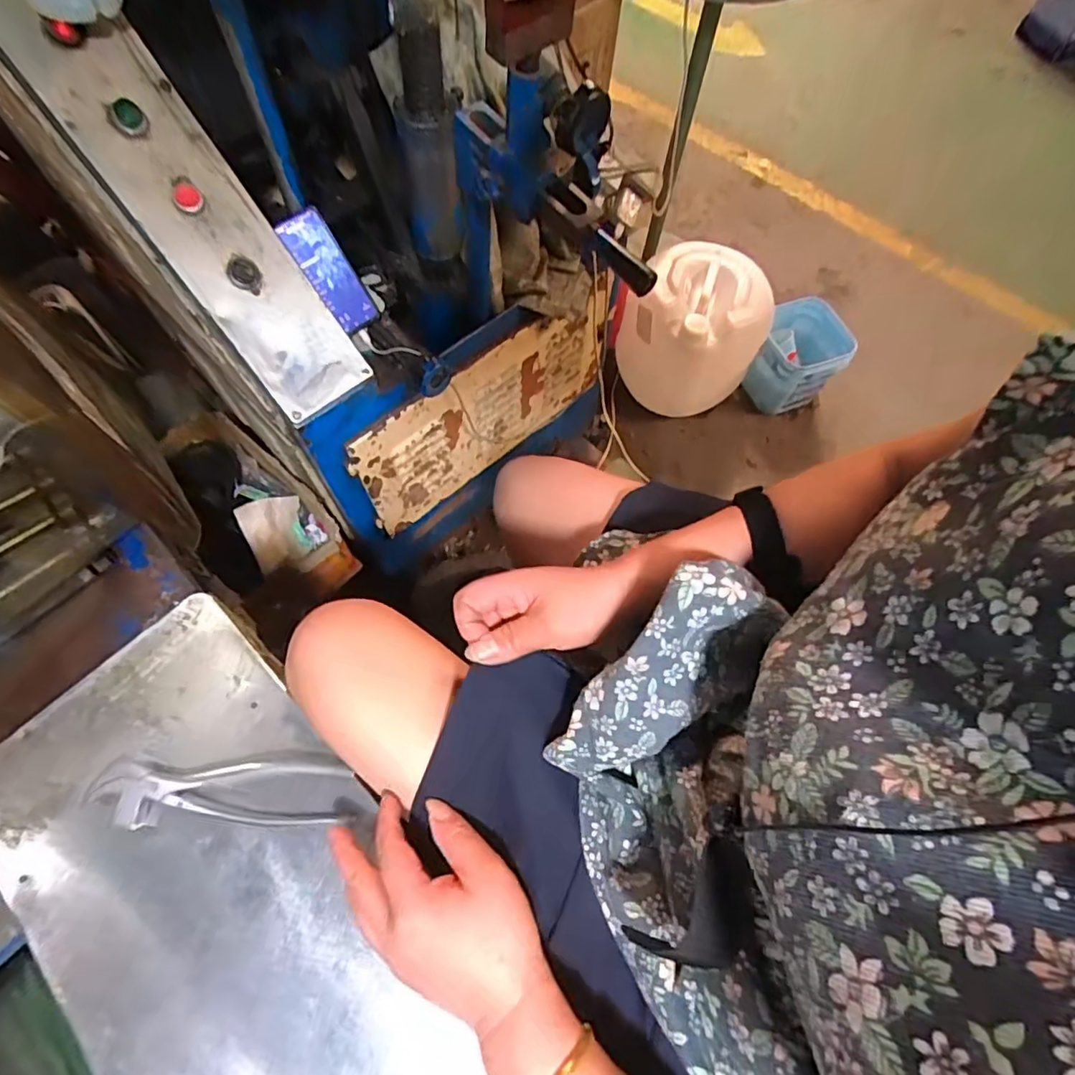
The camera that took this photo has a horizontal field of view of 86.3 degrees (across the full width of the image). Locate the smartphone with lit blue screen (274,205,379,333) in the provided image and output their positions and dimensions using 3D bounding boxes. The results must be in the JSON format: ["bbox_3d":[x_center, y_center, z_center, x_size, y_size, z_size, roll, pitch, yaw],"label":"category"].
[{"bbox_3d":[-0.281,-0.360,0.779,0.066,0.152,0.016,-44,35,-19],"label":"smartphone with lit blue screen"}]

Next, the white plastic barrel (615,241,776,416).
[{"bbox_3d":[0.386,-0.518,1.472,0.349,0.344,0.269,8,65,2],"label":"white plastic barrel"}]

